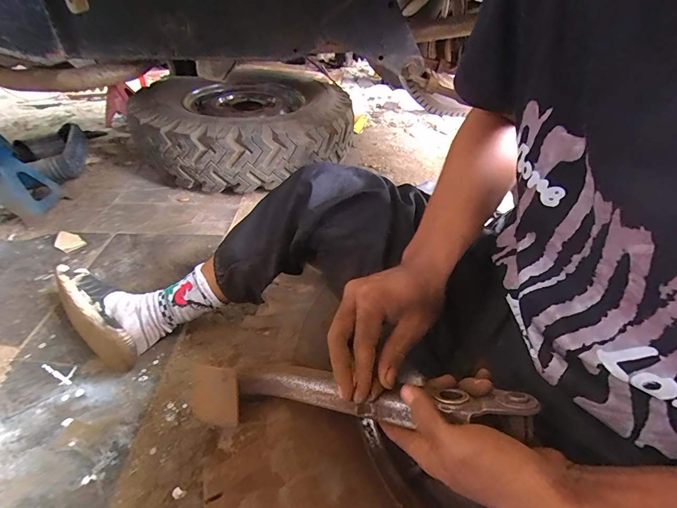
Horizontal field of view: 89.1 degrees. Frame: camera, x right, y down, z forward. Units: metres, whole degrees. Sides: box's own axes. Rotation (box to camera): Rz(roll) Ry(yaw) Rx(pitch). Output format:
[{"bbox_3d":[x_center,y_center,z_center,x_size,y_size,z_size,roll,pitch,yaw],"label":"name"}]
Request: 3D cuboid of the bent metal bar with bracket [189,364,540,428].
[{"bbox_3d":[-0.007,0.131,0.330,0.337,0.047,0.058,-6,33,24],"label":"bent metal bar with bracket"}]

